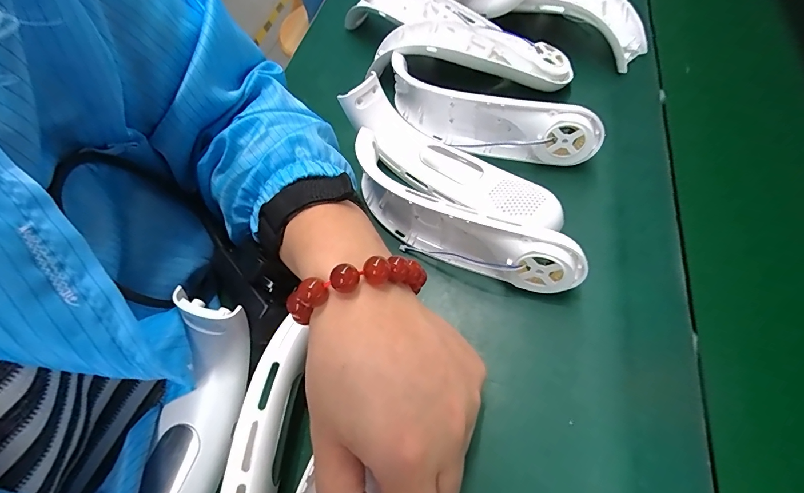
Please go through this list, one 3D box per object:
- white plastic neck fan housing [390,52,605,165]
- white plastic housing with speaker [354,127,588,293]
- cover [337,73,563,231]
[{"bbox_3d":[0.067,-0.116,0.326,0.190,0.044,0.037,28,65,16],"label":"white plastic neck fan housing"},{"bbox_3d":[0.034,-0.020,0.272,0.182,0.051,0.030,31,68,21],"label":"white plastic housing with speaker"},{"bbox_3d":[0.036,-0.071,0.304,0.192,0.045,0.051,35,70,27],"label":"cover"}]

